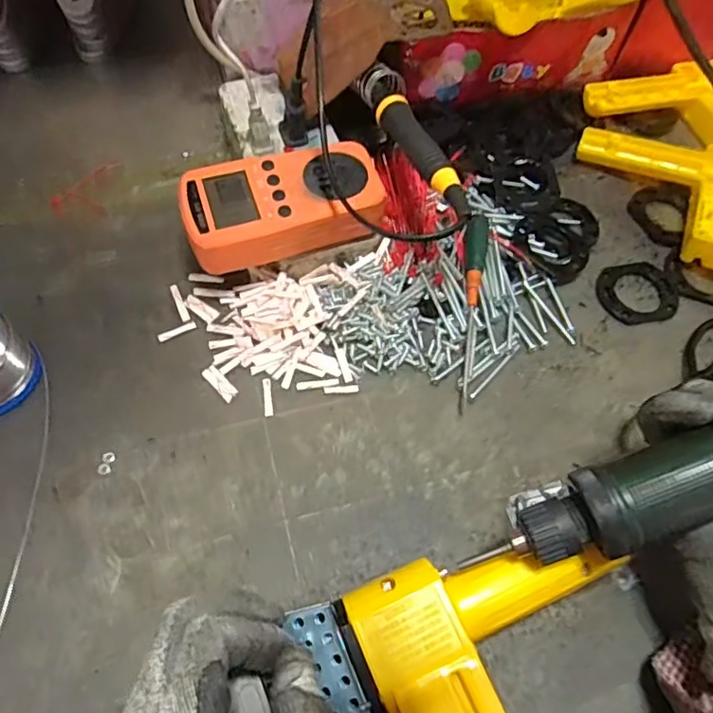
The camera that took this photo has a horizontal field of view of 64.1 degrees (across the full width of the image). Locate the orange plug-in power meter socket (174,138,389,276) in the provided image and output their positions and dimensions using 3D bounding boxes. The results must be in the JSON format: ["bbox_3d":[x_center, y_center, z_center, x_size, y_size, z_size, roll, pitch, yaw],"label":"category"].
[{"bbox_3d":[-0.046,-0.098,0.371,0.126,0.025,0.073,-9,64,-9],"label":"orange plug-in power meter socket"}]

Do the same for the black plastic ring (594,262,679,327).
[{"bbox_3d":[0.208,-0.048,0.422,0.057,0.006,0.050,-6,62,-7],"label":"black plastic ring"}]

